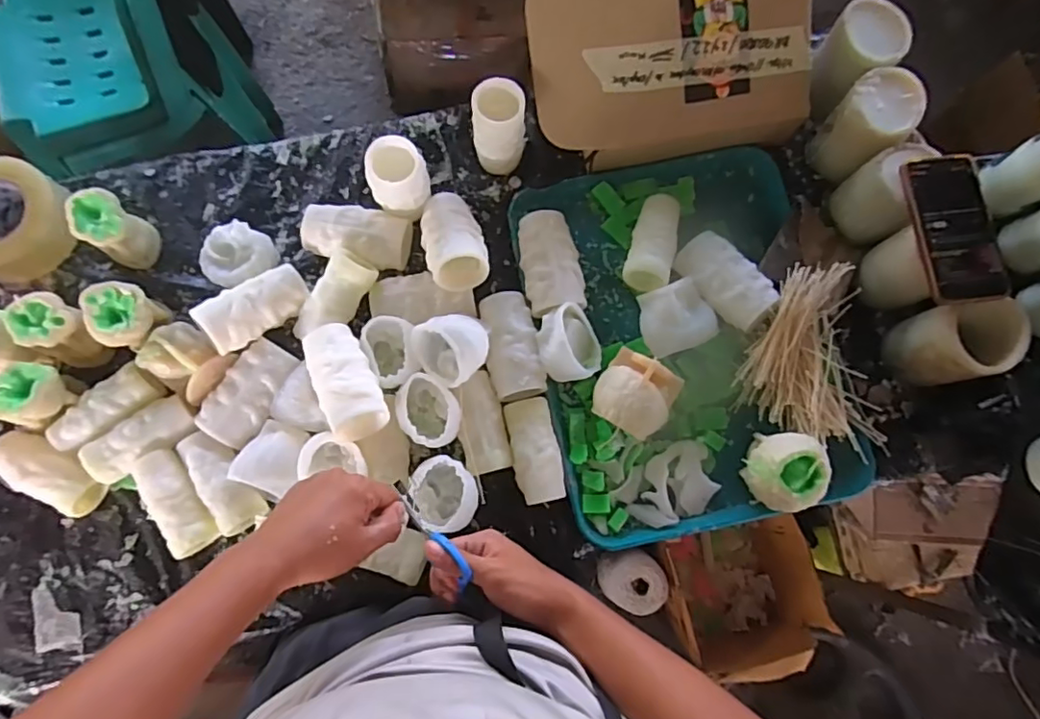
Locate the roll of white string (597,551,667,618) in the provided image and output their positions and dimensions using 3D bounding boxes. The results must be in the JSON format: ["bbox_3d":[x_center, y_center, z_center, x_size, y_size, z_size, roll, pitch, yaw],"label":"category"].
[{"bbox_3d":[0.232,0.457,1.203,0.115,0.145,0.108,0,79,-1],"label":"roll of white string"}]

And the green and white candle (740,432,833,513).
[{"bbox_3d":[0.279,0.117,0.608,0.067,0.068,0.082,-11,80,-3],"label":"green and white candle"}]

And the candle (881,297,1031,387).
[{"bbox_3d":[0.475,-0.014,0.637,0.081,0.109,0.079,-6,79,-2],"label":"candle"}]

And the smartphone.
[{"bbox_3d":[0.451,-0.136,0.598,0.075,0.015,0.154,-8,79,-2],"label":"smartphone"}]

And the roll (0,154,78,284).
[{"bbox_3d":[-0.597,-0.163,0.675,0.121,0.056,0.129,0,79,-1],"label":"roll"}]

